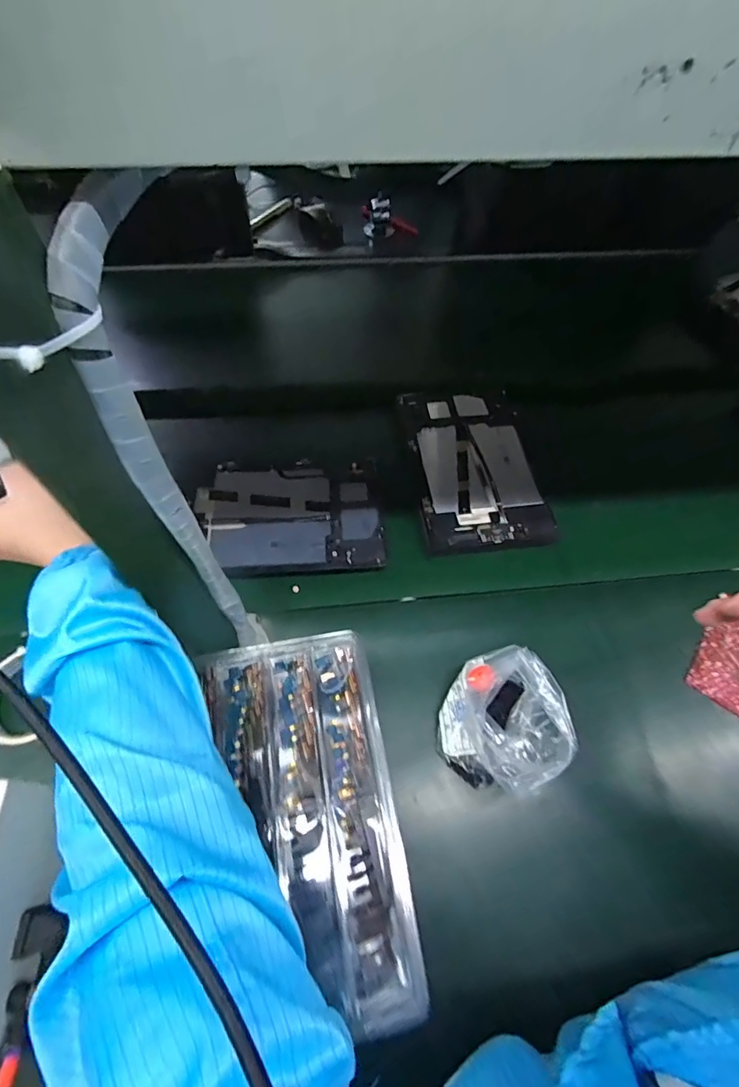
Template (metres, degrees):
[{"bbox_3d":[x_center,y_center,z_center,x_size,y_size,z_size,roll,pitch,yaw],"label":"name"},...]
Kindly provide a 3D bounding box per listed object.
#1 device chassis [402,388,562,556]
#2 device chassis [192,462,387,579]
[{"bbox_3d":[0.126,-0.103,0.604,0.150,0.014,0.250,-6,59,-8],"label":"device chassis"},{"bbox_3d":[-0.091,-0.032,0.556,0.207,0.014,0.145,-2,59,-5],"label":"device chassis"}]

